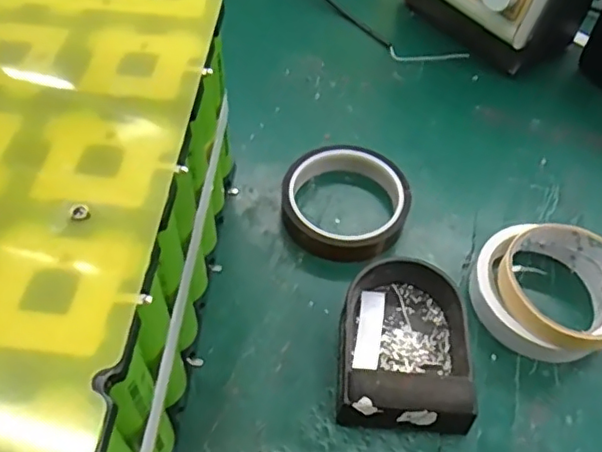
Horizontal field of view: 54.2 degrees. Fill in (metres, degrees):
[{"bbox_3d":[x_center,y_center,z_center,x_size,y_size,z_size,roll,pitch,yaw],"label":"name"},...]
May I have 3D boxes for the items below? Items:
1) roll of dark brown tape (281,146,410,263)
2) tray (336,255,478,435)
[{"bbox_3d":[0.031,-0.017,0.431,0.090,0.030,0.086,1,55,-1],"label":"roll of dark brown tape"},{"bbox_3d":[0.063,0.069,0.358,0.080,0.035,0.104,4,55,1],"label":"tray"}]

